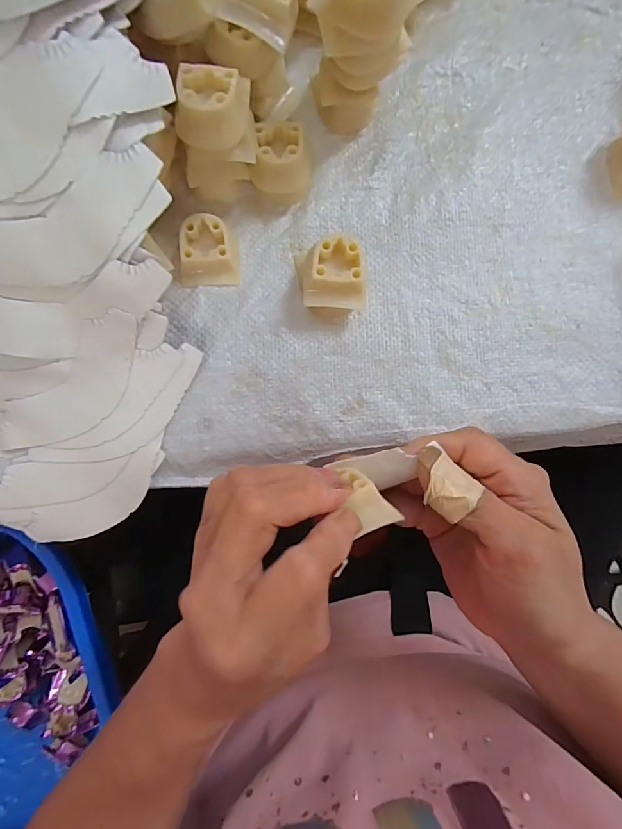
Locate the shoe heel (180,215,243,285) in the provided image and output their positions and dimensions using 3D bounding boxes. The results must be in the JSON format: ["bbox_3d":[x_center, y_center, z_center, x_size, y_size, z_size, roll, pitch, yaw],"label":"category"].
[{"bbox_3d":[-0.066,-0.104,0.256,0.037,0.018,0.038,-3,85,-3],"label":"shoe heel"}]

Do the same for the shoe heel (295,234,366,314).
[{"bbox_3d":[0.014,-0.088,0.251,0.044,0.031,0.044,2,84,-2],"label":"shoe heel"}]

